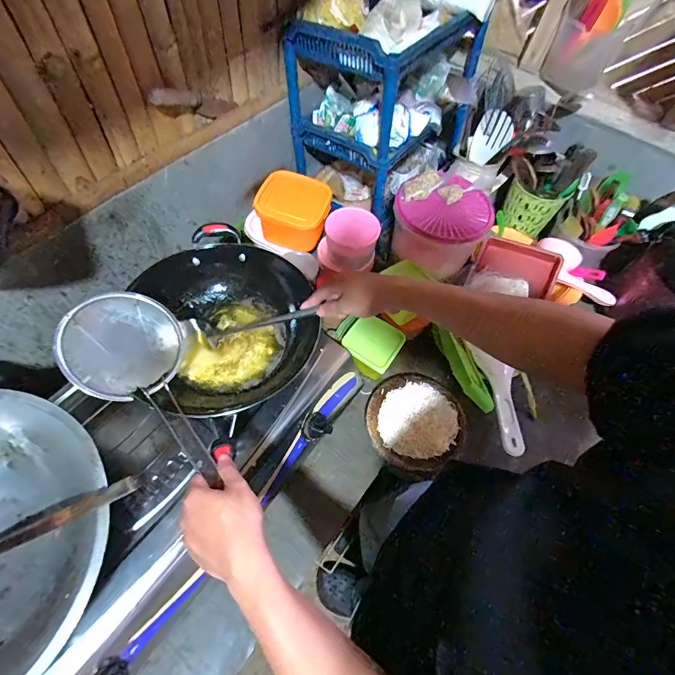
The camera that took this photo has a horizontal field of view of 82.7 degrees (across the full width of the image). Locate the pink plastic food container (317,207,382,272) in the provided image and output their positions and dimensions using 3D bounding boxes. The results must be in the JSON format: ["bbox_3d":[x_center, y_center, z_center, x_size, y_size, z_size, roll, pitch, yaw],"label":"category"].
[{"bbox_3d":[0.024,-0.208,0.813,0.119,0.088,0.096,14,59,4],"label":"pink plastic food container"}]

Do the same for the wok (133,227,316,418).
[{"bbox_3d":[-0.174,-0.039,0.641,0.270,0.091,0.299,-15,61,-13],"label":"wok"}]

